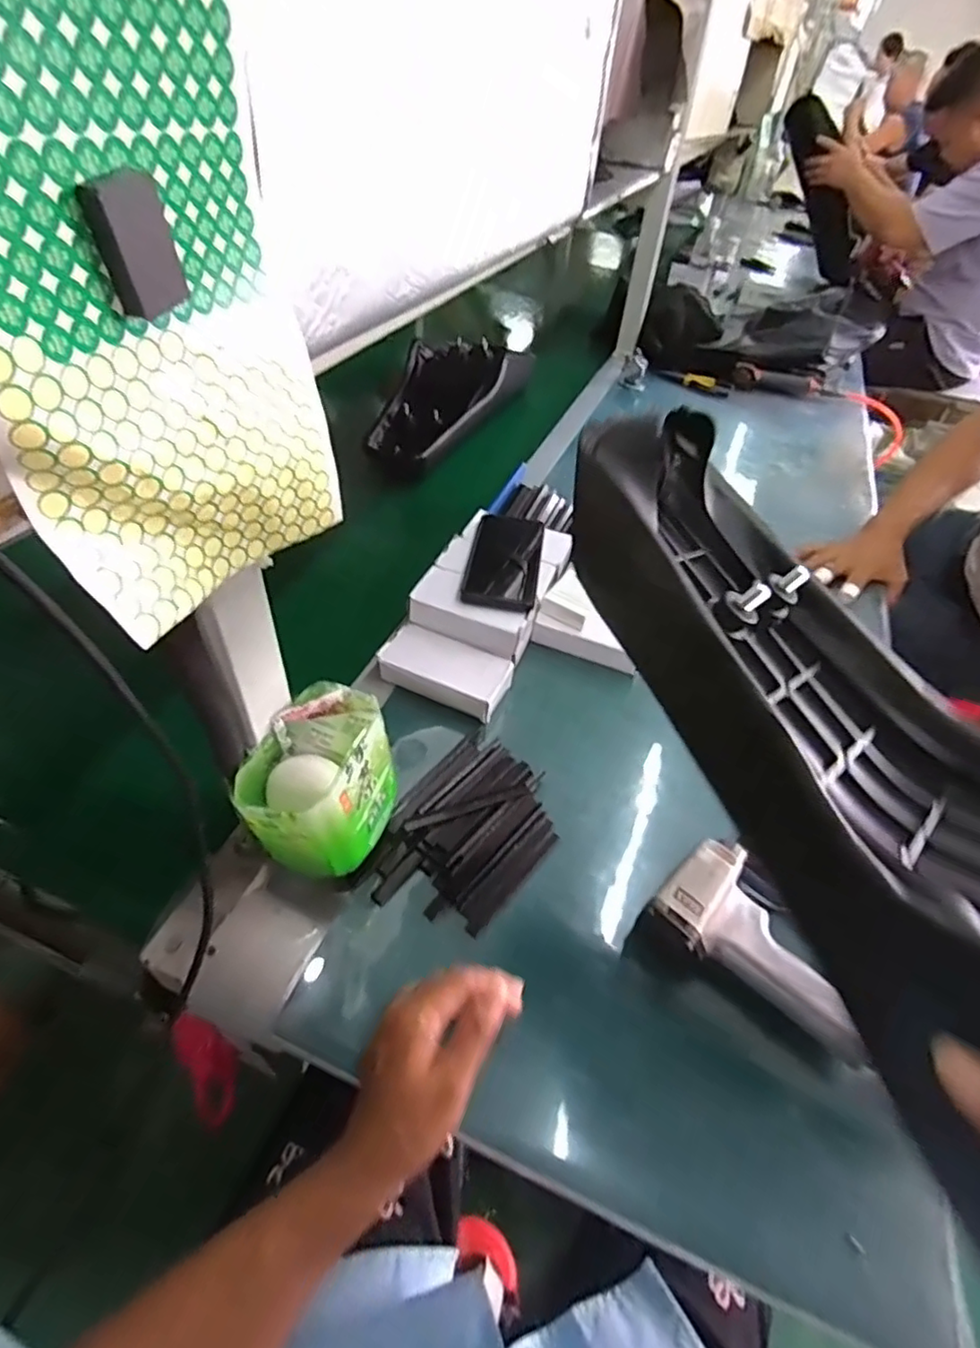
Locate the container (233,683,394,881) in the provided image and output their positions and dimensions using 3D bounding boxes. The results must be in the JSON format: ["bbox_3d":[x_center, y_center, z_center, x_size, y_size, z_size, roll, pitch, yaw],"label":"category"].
[{"bbox_3d":[-0.117,0.078,0.432,0.083,0.089,0.111,22,48,14],"label":"container"}]

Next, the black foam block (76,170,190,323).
[{"bbox_3d":[-0.123,-0.149,0.213,0.010,0.039,0.026,20,48,13],"label":"black foam block"}]

